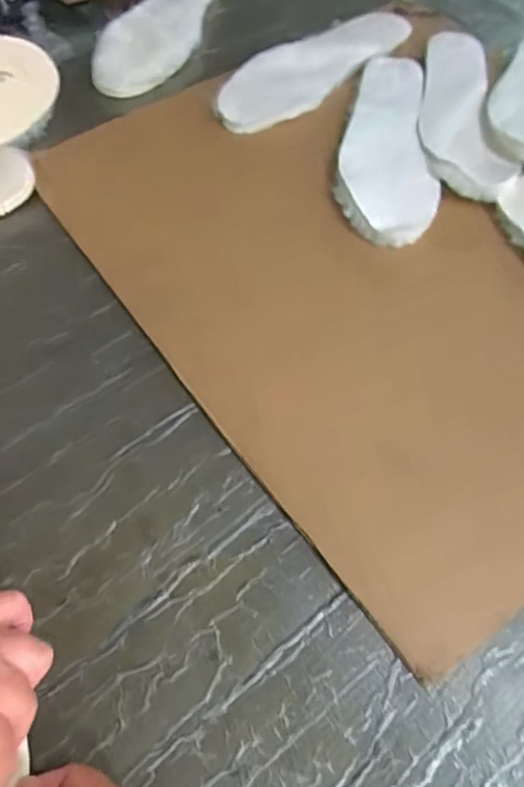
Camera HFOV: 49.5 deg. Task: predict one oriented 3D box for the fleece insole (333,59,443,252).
[{"bbox_3d":[0.124,-0.262,0.577,0.093,0.011,0.270,3,61,1],"label":"fleece insole"}]

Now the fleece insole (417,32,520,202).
[{"bbox_3d":[0.206,-0.303,0.593,0.081,0.014,0.259,2,61,1],"label":"fleece insole"}]

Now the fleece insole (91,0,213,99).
[{"bbox_3d":[-0.115,-0.447,0.671,0.089,0.027,0.253,18,62,10],"label":"fleece insole"}]

